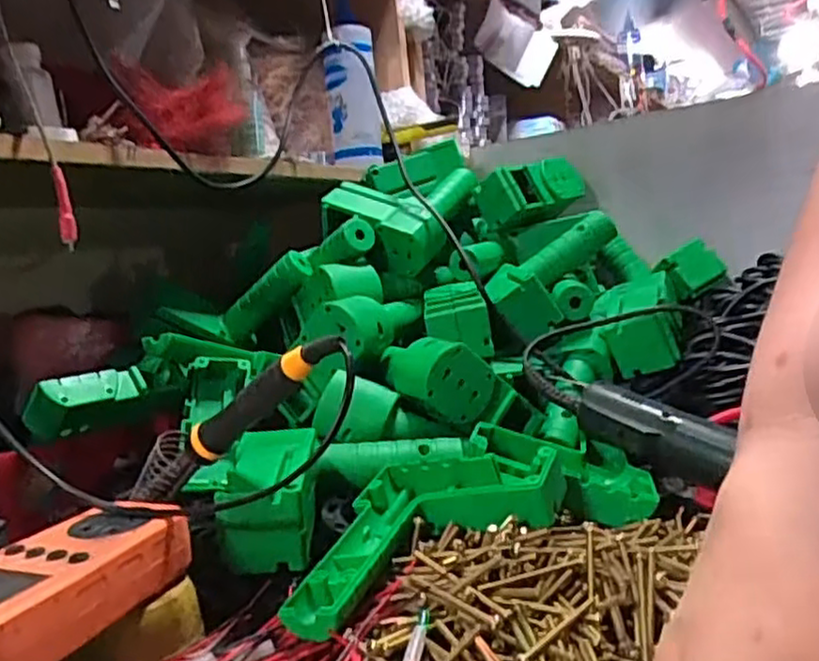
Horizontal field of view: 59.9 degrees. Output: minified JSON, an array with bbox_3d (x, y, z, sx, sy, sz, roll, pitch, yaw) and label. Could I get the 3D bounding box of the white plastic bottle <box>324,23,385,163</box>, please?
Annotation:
[{"bbox_3d":[-0.070,-0.284,0.872,0.061,0.162,0.071,-6,5,-1],"label":"white plastic bottle"}]

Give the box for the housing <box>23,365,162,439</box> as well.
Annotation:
[{"bbox_3d":[-0.240,0.053,0.541,0.031,0.043,0.088,0,7,43],"label":"housing"}]

